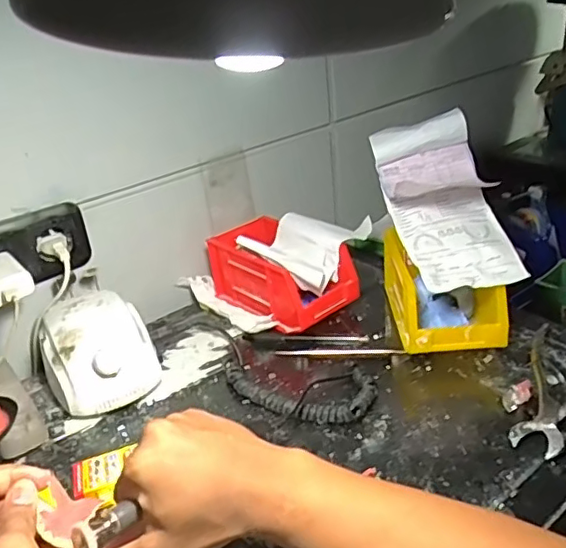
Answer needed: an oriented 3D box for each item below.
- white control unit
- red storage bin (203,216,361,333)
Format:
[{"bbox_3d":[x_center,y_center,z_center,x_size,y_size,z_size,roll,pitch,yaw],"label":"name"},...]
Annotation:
[{"bbox_3d":[-0.197,0.083,0.619,0.107,0.077,0.132,-21,33,-25],"label":"white control unit"},{"bbox_3d":[-0.003,-0.002,0.726,0.099,0.080,0.177,-27,36,-33],"label":"red storage bin"}]

